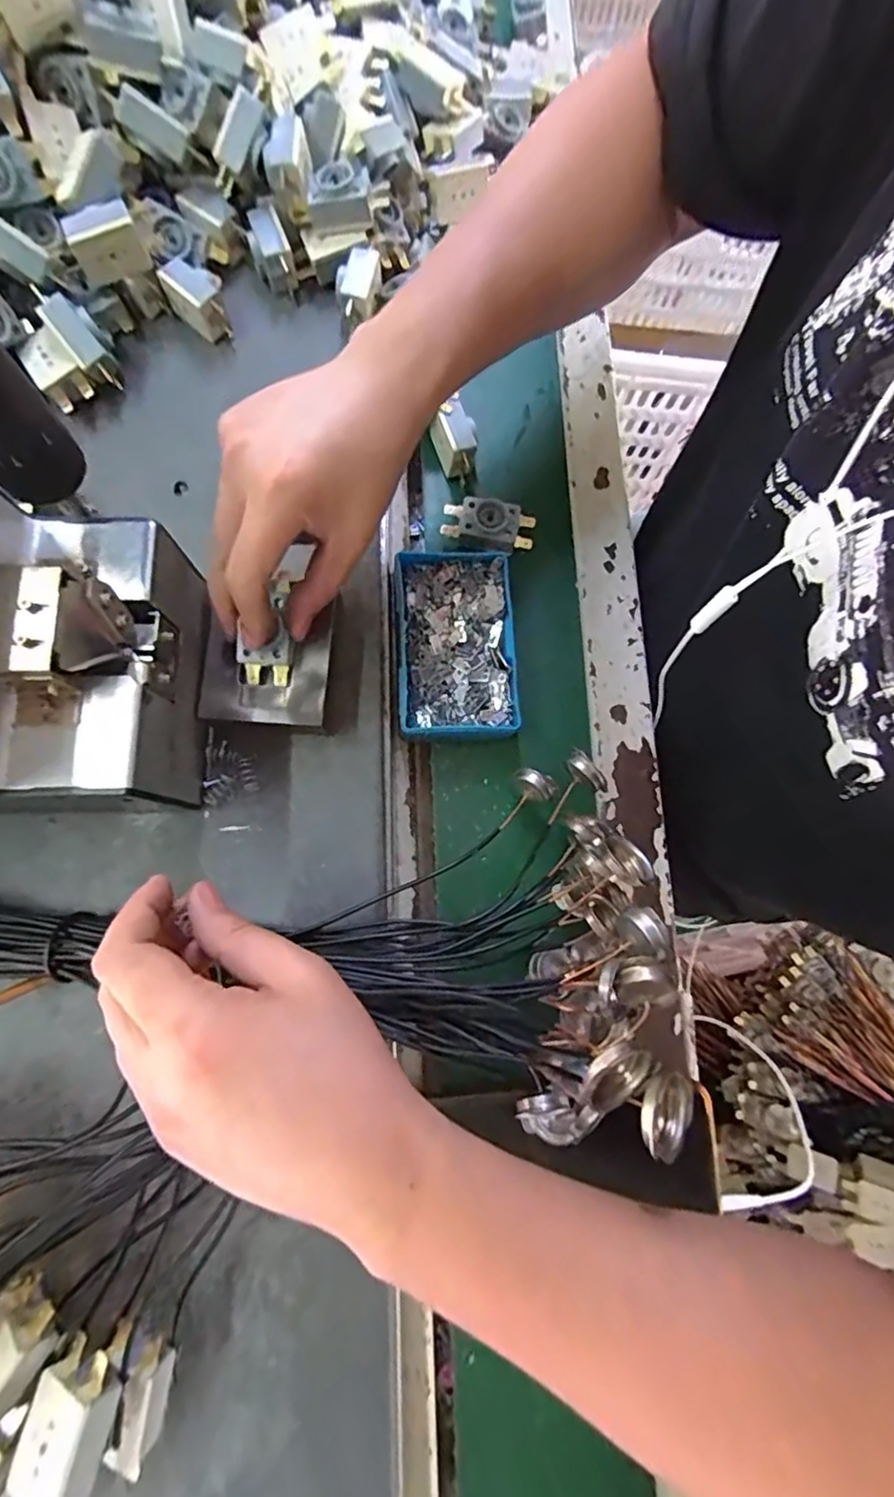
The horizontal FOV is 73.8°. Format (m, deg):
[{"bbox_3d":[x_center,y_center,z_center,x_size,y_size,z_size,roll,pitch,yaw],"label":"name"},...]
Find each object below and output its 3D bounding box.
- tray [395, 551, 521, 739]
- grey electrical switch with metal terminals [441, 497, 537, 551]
[{"bbox_3d":[0.005,-0.062,0.368,0.070,0.031,0.116,-2,78,-3],"label":"tray"},{"bbox_3d":[0.027,-0.147,0.392,0.059,0.025,0.026,9,78,-1],"label":"grey electrical switch with metal terminals"}]

